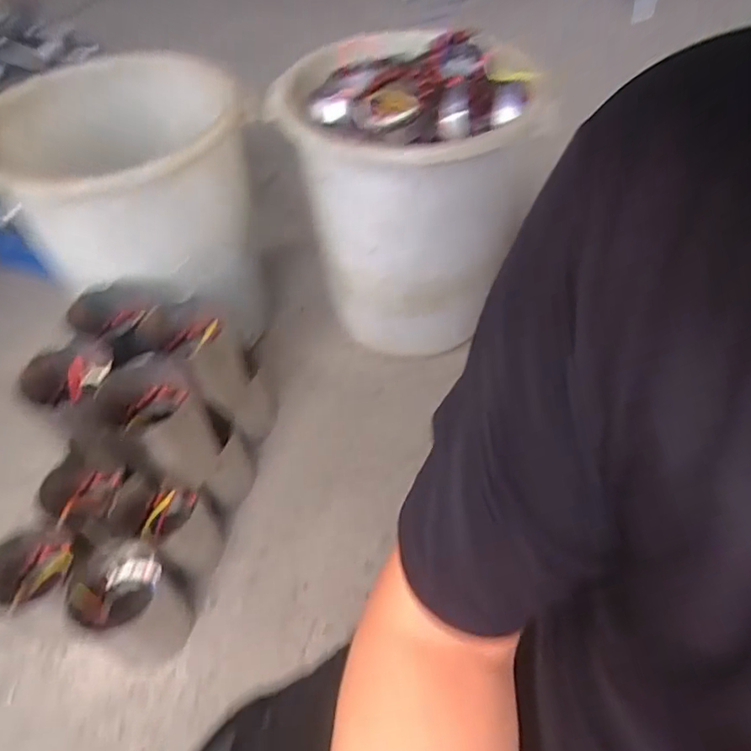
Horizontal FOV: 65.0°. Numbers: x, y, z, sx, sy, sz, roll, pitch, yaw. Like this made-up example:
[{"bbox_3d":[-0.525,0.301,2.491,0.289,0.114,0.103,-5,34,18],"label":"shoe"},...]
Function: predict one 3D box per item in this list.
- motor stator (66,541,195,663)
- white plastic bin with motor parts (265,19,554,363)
[{"bbox_3d":[-0.342,0.319,0.830,0.128,0.133,0.138,-19,51,-13],"label":"motor stator"},{"bbox_3d":[0.063,-0.297,1.037,0.380,0.466,0.331,-18,51,-12],"label":"white plastic bin with motor parts"}]

